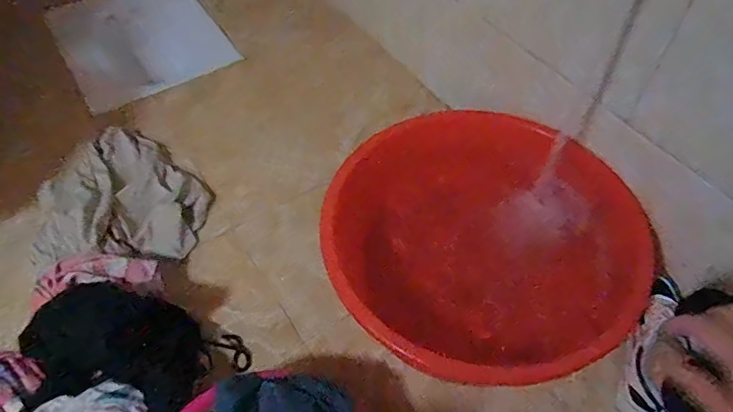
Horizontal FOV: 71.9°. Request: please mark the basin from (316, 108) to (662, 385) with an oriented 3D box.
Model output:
[{"bbox_3d":[0.212,0.038,0.887,0.565,0.191,0.431,3,53,3],"label":"basin"}]

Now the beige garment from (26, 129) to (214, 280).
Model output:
[{"bbox_3d":[-0.517,-0.026,1.064,0.337,0.068,0.383,-19,55,-13],"label":"beige garment"}]

